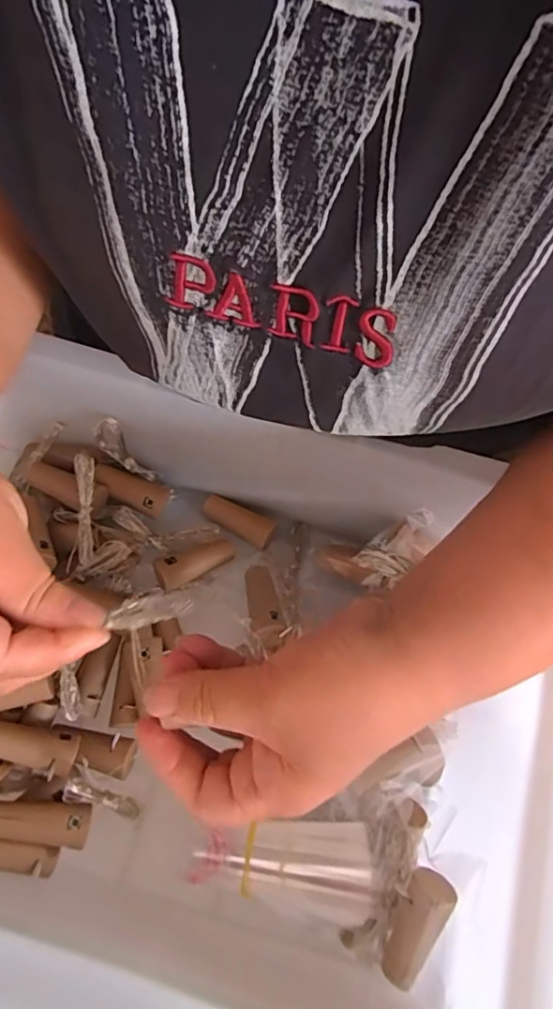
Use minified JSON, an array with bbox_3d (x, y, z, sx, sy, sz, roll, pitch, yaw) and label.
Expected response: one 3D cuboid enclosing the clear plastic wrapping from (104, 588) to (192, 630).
[{"bbox_3d":[-0.056,0.046,0.244,0.035,0.004,0.014,-11,74,-24],"label":"clear plastic wrapping"}]

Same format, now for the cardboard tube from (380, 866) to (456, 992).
[{"bbox_3d":[0.067,0.202,0.264,0.018,0.015,0.054,24,92,5],"label":"cardboard tube"}]

